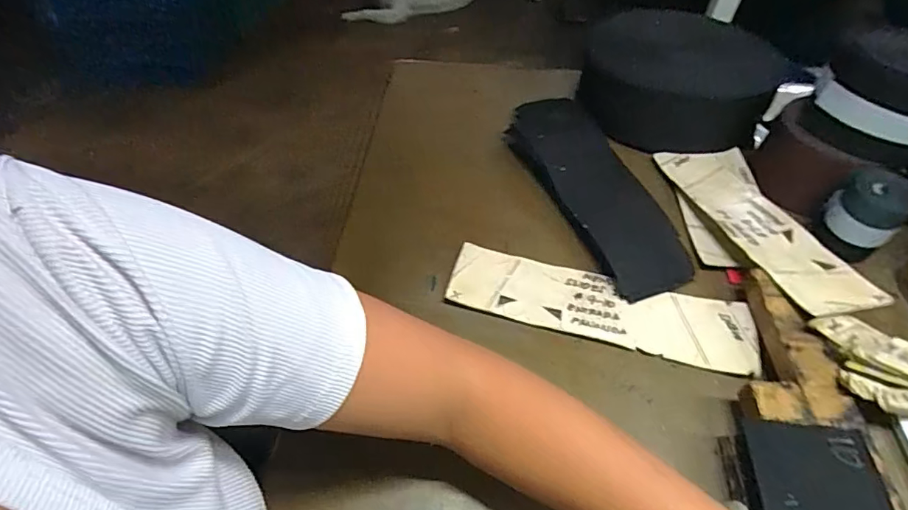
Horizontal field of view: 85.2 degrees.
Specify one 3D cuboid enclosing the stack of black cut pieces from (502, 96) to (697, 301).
[{"bbox_3d":[0.156,-0.086,0.557,0.107,0.017,0.302,-16,53,-15],"label":"stack of black cut pieces"}]

